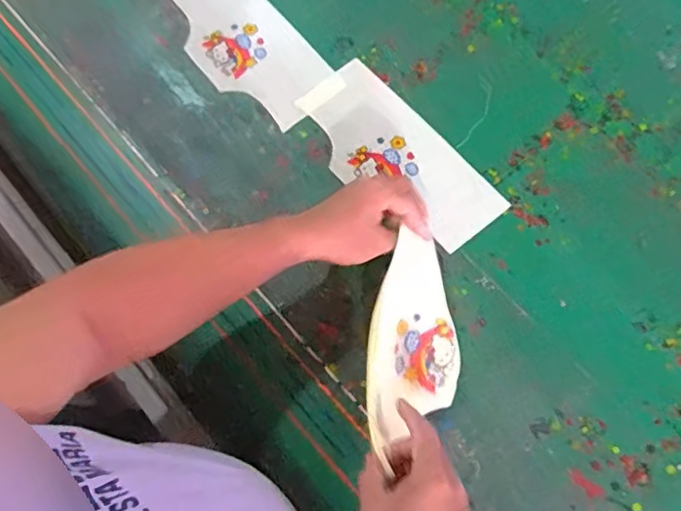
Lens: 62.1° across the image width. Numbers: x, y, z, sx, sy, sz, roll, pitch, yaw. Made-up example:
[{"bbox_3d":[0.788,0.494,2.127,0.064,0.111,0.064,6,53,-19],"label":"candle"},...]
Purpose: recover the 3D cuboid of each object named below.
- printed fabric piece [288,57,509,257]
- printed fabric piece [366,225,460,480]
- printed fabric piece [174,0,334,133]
[{"bbox_3d":[0.069,-0.126,0.726,0.133,0.007,0.283,-41,79,-11],"label":"printed fabric piece"},{"bbox_3d":[0.077,0.083,0.591,0.152,0.049,0.229,9,85,-22],"label":"printed fabric piece"},{"bbox_3d":[-0.133,-0.291,0.783,0.133,0.011,0.274,-39,78,-9],"label":"printed fabric piece"}]

